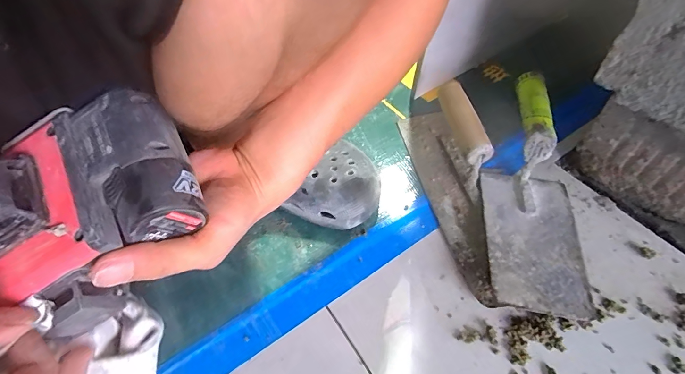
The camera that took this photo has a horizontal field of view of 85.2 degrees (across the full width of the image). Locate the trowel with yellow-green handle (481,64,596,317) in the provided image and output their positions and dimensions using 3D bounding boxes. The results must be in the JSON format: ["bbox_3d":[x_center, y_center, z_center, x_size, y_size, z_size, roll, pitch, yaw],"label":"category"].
[{"bbox_3d":[0.206,-0.008,0.401,0.095,0.068,0.284,7,54,10],"label":"trowel with yellow-green handle"}]

